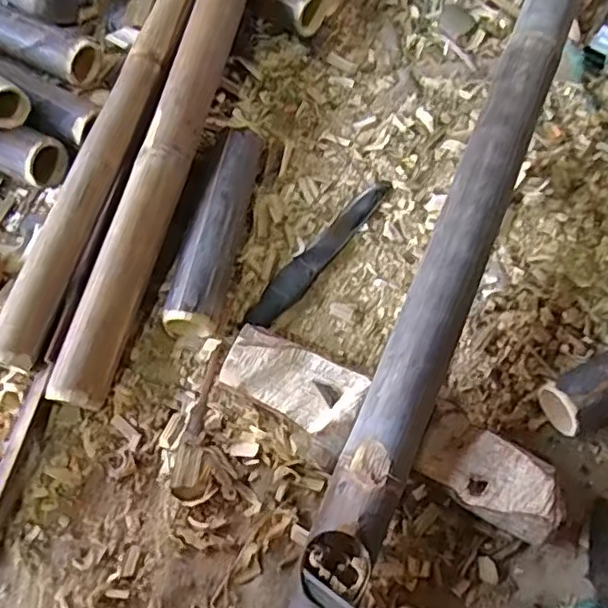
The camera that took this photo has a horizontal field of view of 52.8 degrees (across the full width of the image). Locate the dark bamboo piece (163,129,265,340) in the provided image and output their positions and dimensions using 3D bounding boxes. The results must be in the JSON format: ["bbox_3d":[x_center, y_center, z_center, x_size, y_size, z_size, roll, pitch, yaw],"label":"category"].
[{"bbox_3d":[-0.093,-0.086,0.677,0.061,0.056,0.259,12,65,4],"label":"dark bamboo piece"}]

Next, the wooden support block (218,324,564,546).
[{"bbox_3d":[0.075,0.123,0.583,0.328,0.055,0.088,25,67,9],"label":"wooden support block"}]

